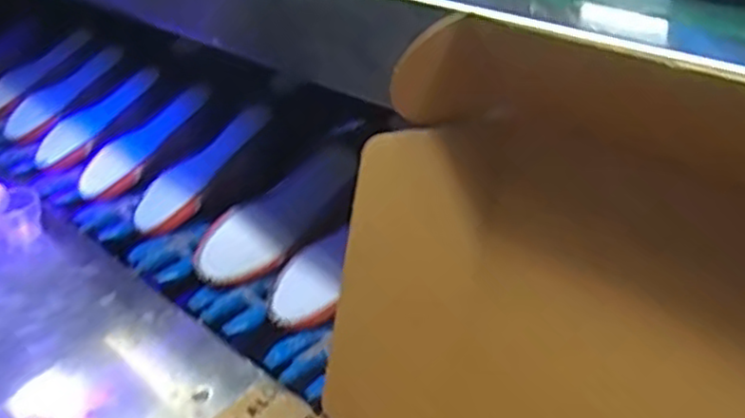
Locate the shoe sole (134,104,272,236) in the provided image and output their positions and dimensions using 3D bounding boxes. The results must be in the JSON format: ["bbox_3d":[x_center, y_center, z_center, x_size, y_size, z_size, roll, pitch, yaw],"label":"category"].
[{"bbox_3d":[-0.237,-0.060,0.983,0.079,0.028,0.245,25,63,35],"label":"shoe sole"}]

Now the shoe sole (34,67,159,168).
[{"bbox_3d":[-0.457,-0.157,1.155,0.077,0.024,0.247,24,58,34],"label":"shoe sole"}]

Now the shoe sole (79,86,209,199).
[{"bbox_3d":[-0.349,-0.109,1.066,0.070,0.019,0.244,29,64,38],"label":"shoe sole"}]

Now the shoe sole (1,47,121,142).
[{"bbox_3d":[-0.547,-0.210,1.234,0.099,0.024,0.248,27,63,36],"label":"shoe sole"}]

